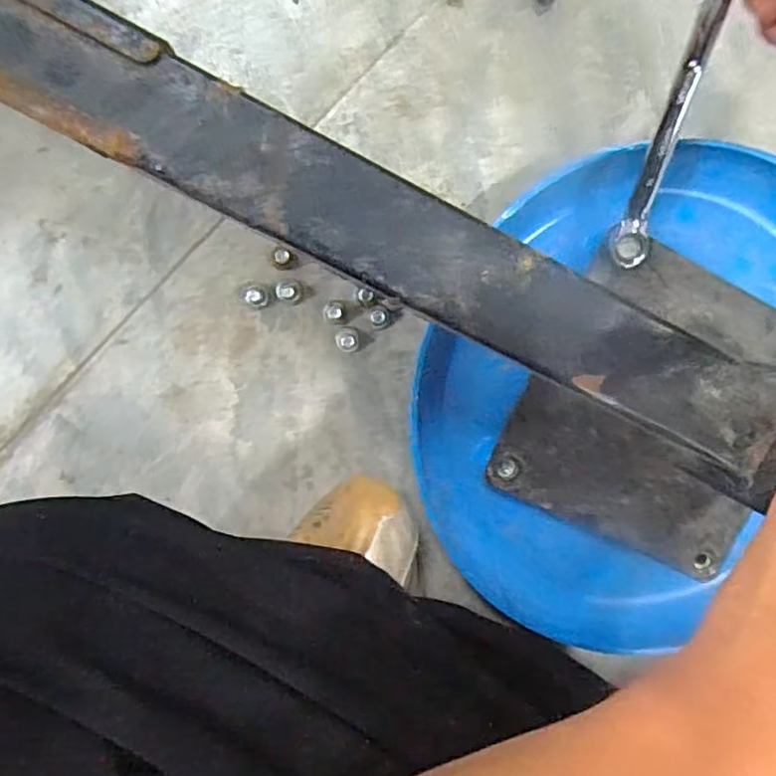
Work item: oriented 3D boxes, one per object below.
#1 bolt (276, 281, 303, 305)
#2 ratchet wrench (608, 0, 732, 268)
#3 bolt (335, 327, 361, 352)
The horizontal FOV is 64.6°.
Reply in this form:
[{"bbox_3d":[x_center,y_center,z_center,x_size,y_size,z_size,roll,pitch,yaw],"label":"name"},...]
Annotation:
[{"bbox_3d":[-0.056,-0.054,0.348,0.014,0.013,0.014,-1,98,-5],"label":"bolt"},{"bbox_3d":[0.137,-0.137,0.278,0.026,0.017,0.177,0,133,-5],"label":"ratchet wrench"},{"bbox_3d":[-0.023,-0.027,0.352,0.013,0.020,0.014,-1,98,-5],"label":"bolt"}]

